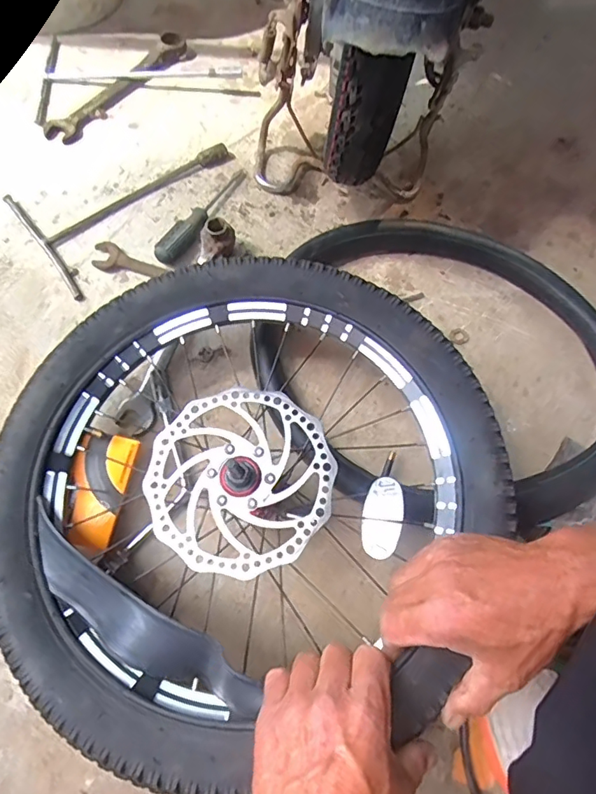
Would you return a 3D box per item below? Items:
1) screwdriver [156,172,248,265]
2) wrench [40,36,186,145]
[{"bbox_3d":[-0.123,-0.243,0.667,0.032,0.032,0.195,23,54,8],"label":"screwdriver"},{"bbox_3d":[-0.259,-0.463,0.749,0.047,0.022,0.276,33,62,8],"label":"wrench"}]

